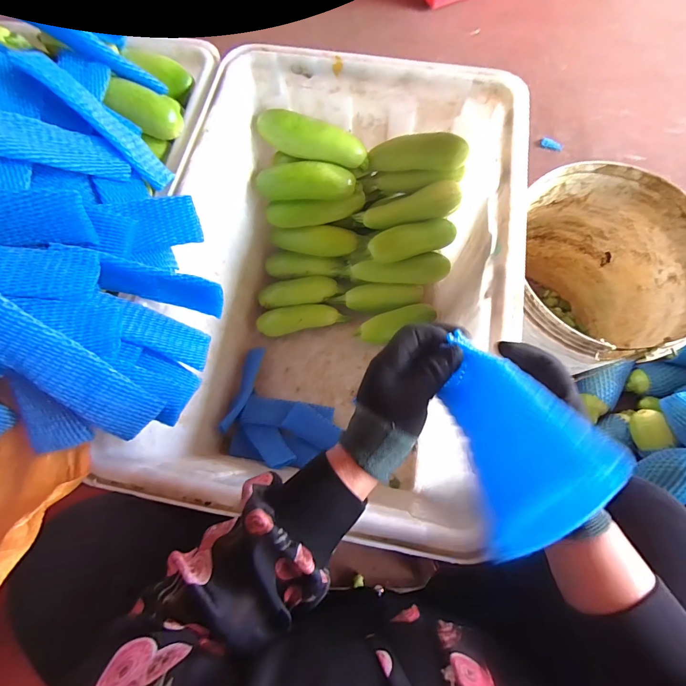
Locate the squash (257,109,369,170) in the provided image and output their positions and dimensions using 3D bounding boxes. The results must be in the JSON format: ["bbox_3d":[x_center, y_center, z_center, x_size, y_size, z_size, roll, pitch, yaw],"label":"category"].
[{"bbox_3d":[-0.060,-0.367,0.654,0.212,0.065,0.059,14,72,6],"label":"squash"}]

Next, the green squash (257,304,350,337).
[{"bbox_3d":[-0.087,-0.049,0.796,0.196,0.061,0.054,-12,72,-2],"label":"green squash"}]

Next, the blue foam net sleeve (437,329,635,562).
[{"bbox_3d":[0.107,0.053,0.220,0.065,0.159,0.039,-39,104,18],"label":"blue foam net sleeve"}]

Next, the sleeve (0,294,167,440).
[{"bbox_3d":[-0.277,0.031,0.362,0.184,0.018,0.056,45,75,-25],"label":"sleeve"}]

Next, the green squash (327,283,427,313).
[{"bbox_3d":[0.077,-0.101,0.815,0.210,0.054,0.051,0,71,2],"label":"green squash"}]

